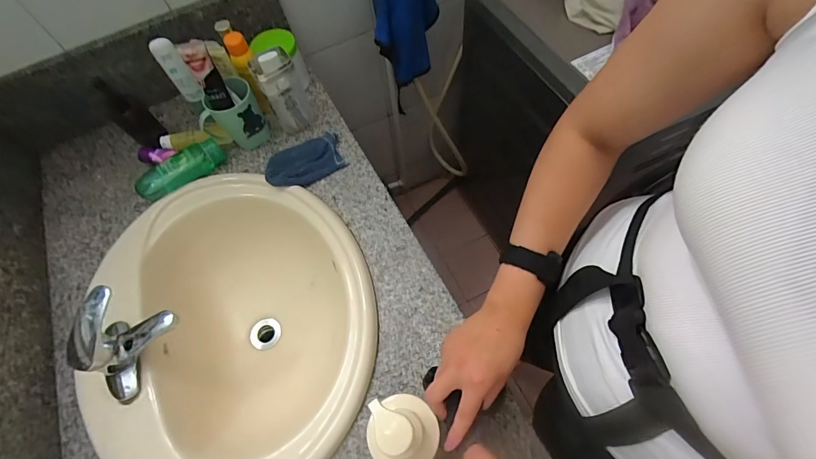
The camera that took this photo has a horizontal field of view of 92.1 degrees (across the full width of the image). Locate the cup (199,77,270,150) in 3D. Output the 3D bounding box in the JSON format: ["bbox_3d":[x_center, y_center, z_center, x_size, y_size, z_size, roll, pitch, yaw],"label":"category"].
[{"bbox_3d":[-0.323,-0.205,0.730,0.109,0.096,0.078,-37,67,-14],"label":"cup"}]

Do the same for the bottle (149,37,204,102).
[{"bbox_3d":[-0.407,-0.278,0.700,0.038,0.119,0.041,-37,65,-15],"label":"bottle"}]

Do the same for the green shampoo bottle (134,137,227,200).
[{"bbox_3d":[-0.423,-0.110,0.728,0.165,0.034,0.055,-32,66,-12],"label":"green shampoo bottle"}]

